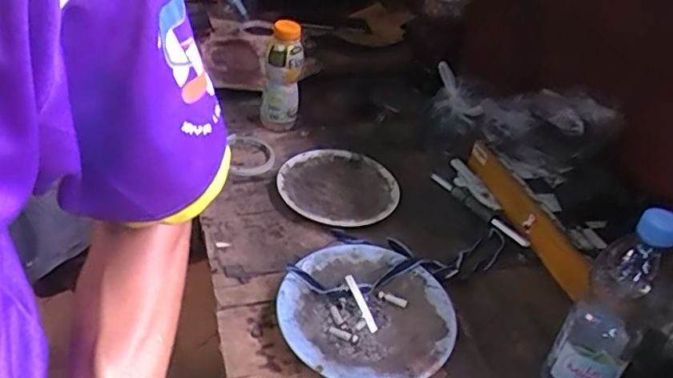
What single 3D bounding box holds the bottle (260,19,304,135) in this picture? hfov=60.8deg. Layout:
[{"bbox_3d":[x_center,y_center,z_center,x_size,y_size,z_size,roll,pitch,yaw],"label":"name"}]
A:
[{"bbox_3d":[-0.084,-0.173,0.888,0.058,0.170,0.048,2,38,-7],"label":"bottle"}]

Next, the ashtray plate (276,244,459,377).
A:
[{"bbox_3d":[0.033,0.141,0.635,0.187,0.036,0.183,5,38,-4],"label":"ashtray plate"}]

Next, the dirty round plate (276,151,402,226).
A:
[{"bbox_3d":[0.002,-0.004,0.817,0.163,0.018,0.158,5,38,-4],"label":"dirty round plate"}]

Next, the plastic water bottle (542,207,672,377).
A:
[{"bbox_3d":[0.251,0.121,0.530,0.062,0.245,0.055,29,43,25],"label":"plastic water bottle"}]

